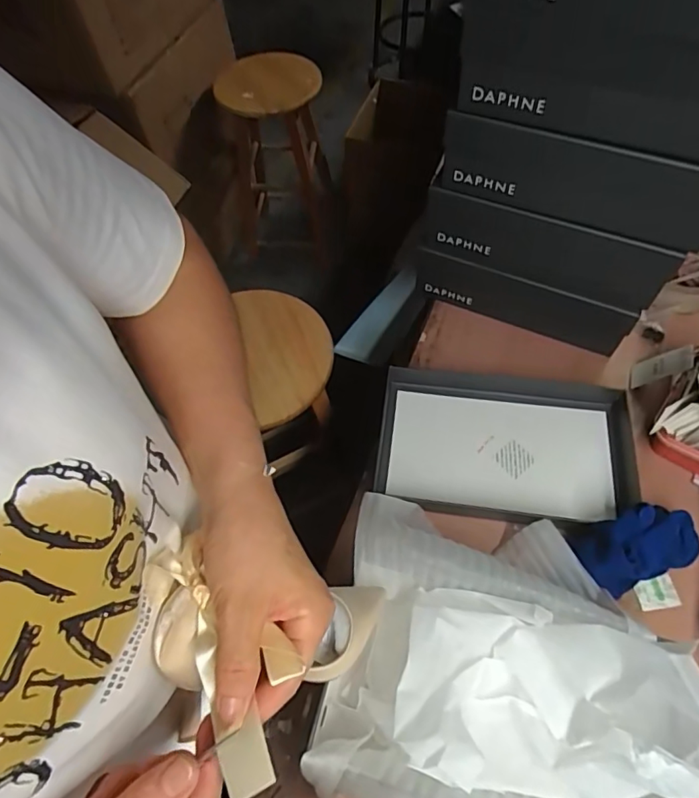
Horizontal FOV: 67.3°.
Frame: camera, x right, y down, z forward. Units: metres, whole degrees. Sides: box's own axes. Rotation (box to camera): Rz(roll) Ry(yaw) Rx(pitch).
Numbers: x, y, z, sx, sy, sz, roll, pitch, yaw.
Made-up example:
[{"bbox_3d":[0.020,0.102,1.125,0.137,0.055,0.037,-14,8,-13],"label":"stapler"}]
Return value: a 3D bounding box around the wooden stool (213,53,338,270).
[{"bbox_3d":[-0.202,-0.644,1.479,0.286,0.484,0.280,-10,59,-2],"label":"wooden stool"}]

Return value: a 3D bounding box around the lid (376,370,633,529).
[{"bbox_3d":[0.192,0.066,0.670,0.312,0.045,0.194,7,60,8],"label":"lid"}]

